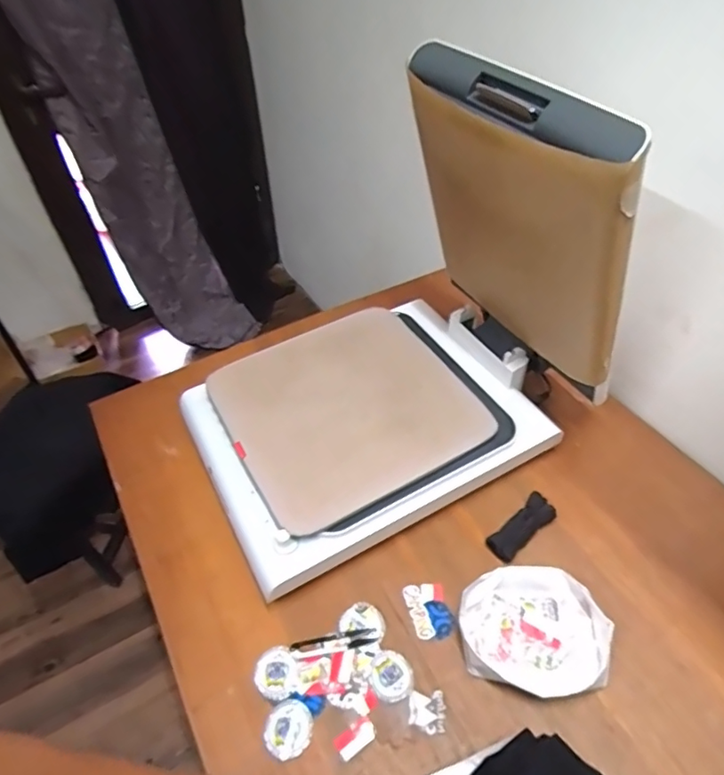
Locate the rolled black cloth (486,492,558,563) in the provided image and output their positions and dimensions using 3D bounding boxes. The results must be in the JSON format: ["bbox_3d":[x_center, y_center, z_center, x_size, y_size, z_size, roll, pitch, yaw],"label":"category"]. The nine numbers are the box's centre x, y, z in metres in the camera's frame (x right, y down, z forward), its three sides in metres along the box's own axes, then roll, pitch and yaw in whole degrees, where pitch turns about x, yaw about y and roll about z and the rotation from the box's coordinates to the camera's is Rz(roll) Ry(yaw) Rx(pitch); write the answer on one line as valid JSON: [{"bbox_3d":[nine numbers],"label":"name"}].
[{"bbox_3d":[0.253,0.226,0.858,0.135,0.034,0.044,-33,54,-26],"label":"rolled black cloth"}]

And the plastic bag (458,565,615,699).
[{"bbox_3d":[0.237,0.335,0.750,0.198,0.047,0.167,5,47,7],"label":"plastic bag"}]

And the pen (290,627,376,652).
[{"bbox_3d":[-0.041,0.357,0.766,0.120,0.004,0.013,-9,47,-7],"label":"pen"}]

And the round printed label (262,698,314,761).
[{"bbox_3d":[-0.094,0.439,0.692,0.061,0.004,0.064,-1,46,1],"label":"round printed label"}]

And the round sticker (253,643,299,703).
[{"bbox_3d":[-0.118,0.392,0.738,0.056,0.004,0.066,-22,50,-19],"label":"round sticker"}]

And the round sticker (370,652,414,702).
[{"bbox_3d":[0.040,0.391,0.729,0.056,0.005,0.060,-1,46,1],"label":"round sticker"}]

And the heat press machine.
[{"bbox_3d":[0.024,-0.117,0.807,0.624,0.502,0.424,-24,52,-18],"label":"heat press machine"}]

